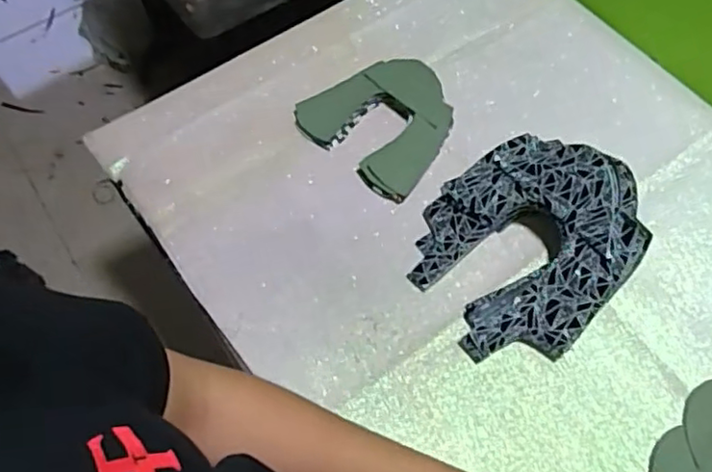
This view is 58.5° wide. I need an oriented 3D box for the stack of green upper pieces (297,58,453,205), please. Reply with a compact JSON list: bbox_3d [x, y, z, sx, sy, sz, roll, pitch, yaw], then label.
[{"bbox_3d":[0.034,-0.137,0.732,0.147,0.035,0.166,-42,67,-18],"label":"stack of green upper pieces"}]

